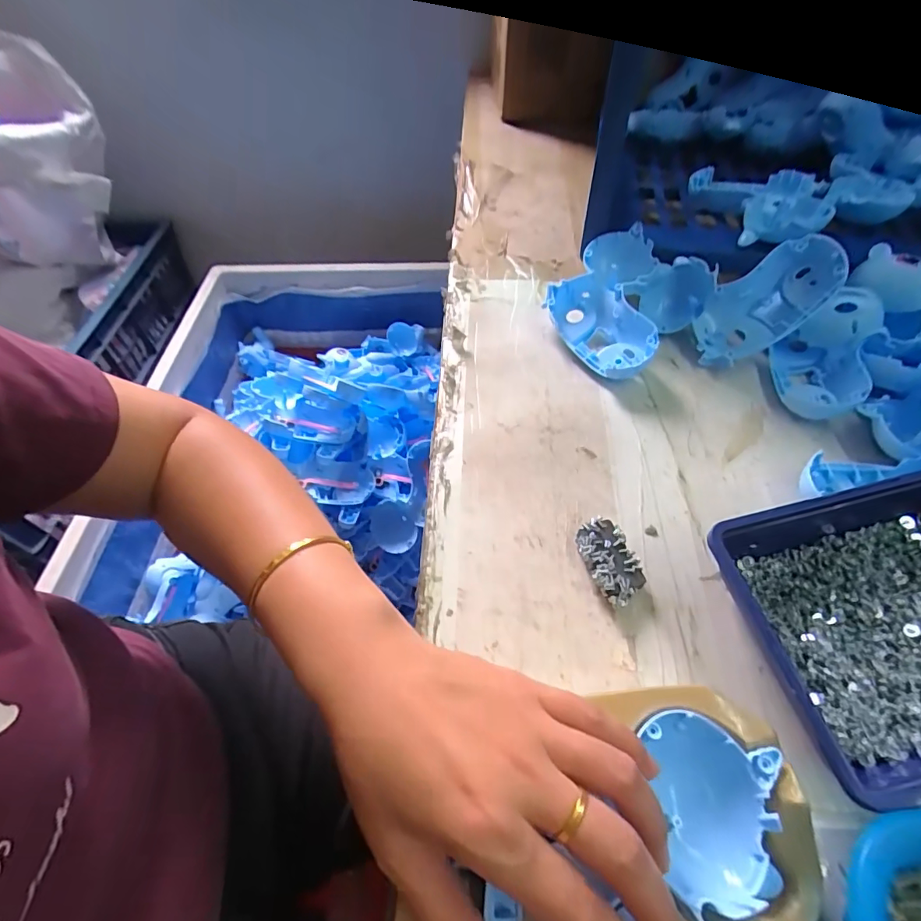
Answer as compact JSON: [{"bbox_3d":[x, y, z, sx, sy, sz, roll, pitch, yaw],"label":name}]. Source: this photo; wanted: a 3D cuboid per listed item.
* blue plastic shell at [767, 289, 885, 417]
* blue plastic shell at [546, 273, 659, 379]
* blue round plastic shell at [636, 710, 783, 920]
[{"bbox_3d":[0.311,-0.092,0.411,0.068,0.057,0.108,27,58,20],"label":"blue plastic shell"},{"bbox_3d":[0.129,-0.125,0.451,0.067,0.036,0.120,-14,54,-9],"label":"blue plastic shell"},{"bbox_3d":[0.112,0.156,0.216,0.058,0.026,0.070,9,54,7],"label":"blue round plastic shell"}]

